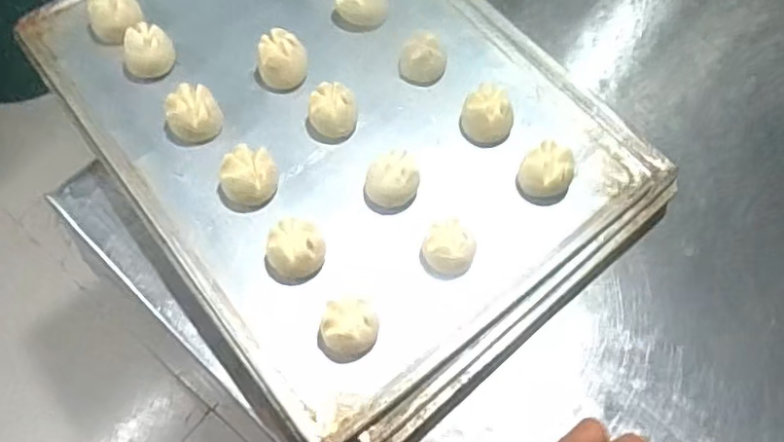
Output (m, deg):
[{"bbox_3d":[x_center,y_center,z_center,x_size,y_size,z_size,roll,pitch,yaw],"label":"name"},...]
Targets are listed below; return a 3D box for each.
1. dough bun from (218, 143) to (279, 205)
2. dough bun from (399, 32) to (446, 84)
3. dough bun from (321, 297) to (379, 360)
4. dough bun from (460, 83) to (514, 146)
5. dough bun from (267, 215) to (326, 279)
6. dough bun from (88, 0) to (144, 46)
[{"bbox_3d":[-0.107,-0.033,0.472,0.041,0.034,0.039,1,68,-2],"label":"dough bun"},{"bbox_3d":[0.025,-0.134,0.517,0.038,0.034,0.031,2,68,-2],"label":"dough bun"},{"bbox_3d":[-0.029,0.074,0.426,0.037,0.025,0.036,3,68,-1],"label":"dough bun"},{"bbox_3d":[0.076,-0.085,0.497,0.035,0.028,0.038,1,68,-2],"label":"dough bun"},{"bbox_3d":[-0.070,0.021,0.454,0.039,0.038,0.042,1,68,-2],"label":"dough bun"},{"bbox_3d":[-0.234,-0.173,0.523,0.042,0.033,0.036,-32,72,-14],"label":"dough bun"}]

